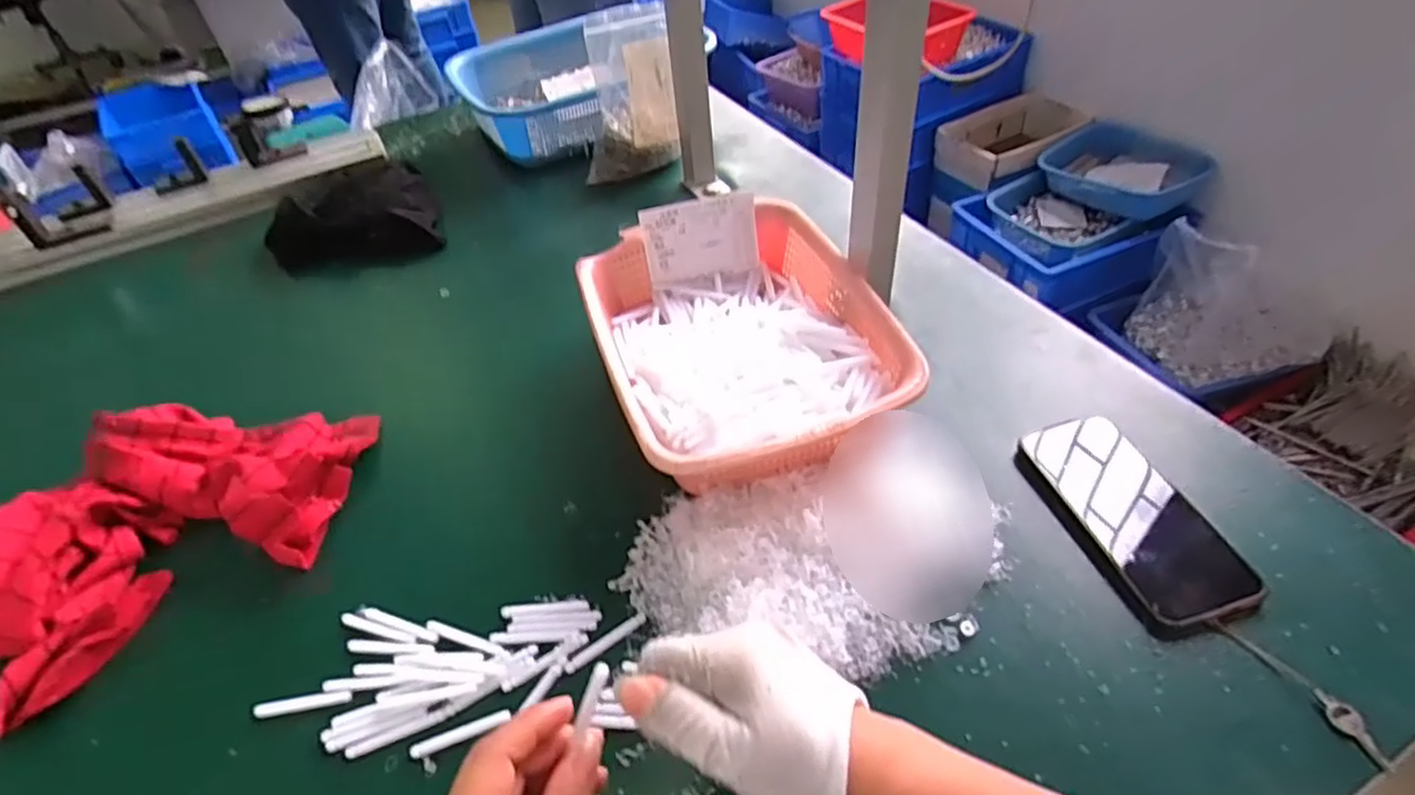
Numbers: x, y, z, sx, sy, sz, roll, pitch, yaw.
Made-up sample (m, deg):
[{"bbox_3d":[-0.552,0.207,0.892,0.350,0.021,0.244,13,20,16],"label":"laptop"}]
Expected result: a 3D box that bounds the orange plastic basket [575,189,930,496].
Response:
[{"bbox_3d":[0.024,-0.046,0.592,0.217,0.081,0.287,-17,46,-10],"label":"orange plastic basket"}]

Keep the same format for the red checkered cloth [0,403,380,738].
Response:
[{"bbox_3d":[-0.407,0.094,0.533,0.205,0.053,0.311,23,52,26],"label":"red checkered cloth"}]

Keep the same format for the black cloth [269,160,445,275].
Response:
[{"bbox_3d":[-0.413,-0.206,0.828,0.195,0.045,0.134,-15,46,-8],"label":"black cloth"}]

